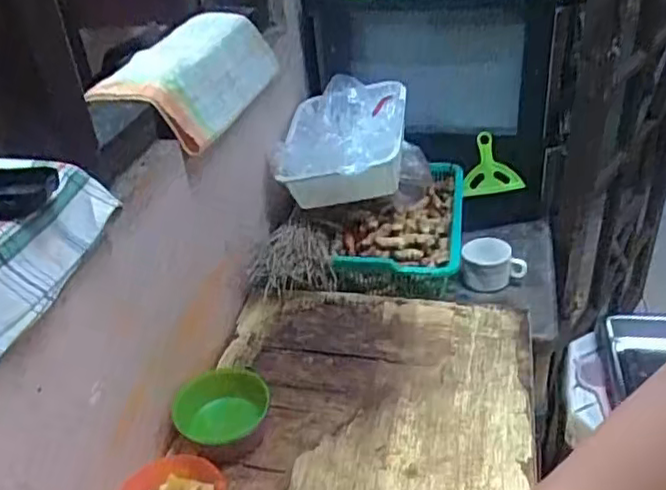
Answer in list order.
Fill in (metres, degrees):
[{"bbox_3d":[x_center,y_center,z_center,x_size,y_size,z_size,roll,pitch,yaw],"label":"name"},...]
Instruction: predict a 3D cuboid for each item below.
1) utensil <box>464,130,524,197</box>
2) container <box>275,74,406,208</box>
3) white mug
[{"bbox_3d":[0.327,-0.175,1.403,0.132,0.024,0.138,-10,67,-6],"label":"utensil"},{"bbox_3d":[0.024,-0.198,1.248,0.216,0.114,0.341,0,33,10],"label":"container"},{"bbox_3d":[0.288,0.034,1.194,0.111,0.062,0.083,-1,33,9],"label":"white mug"}]

